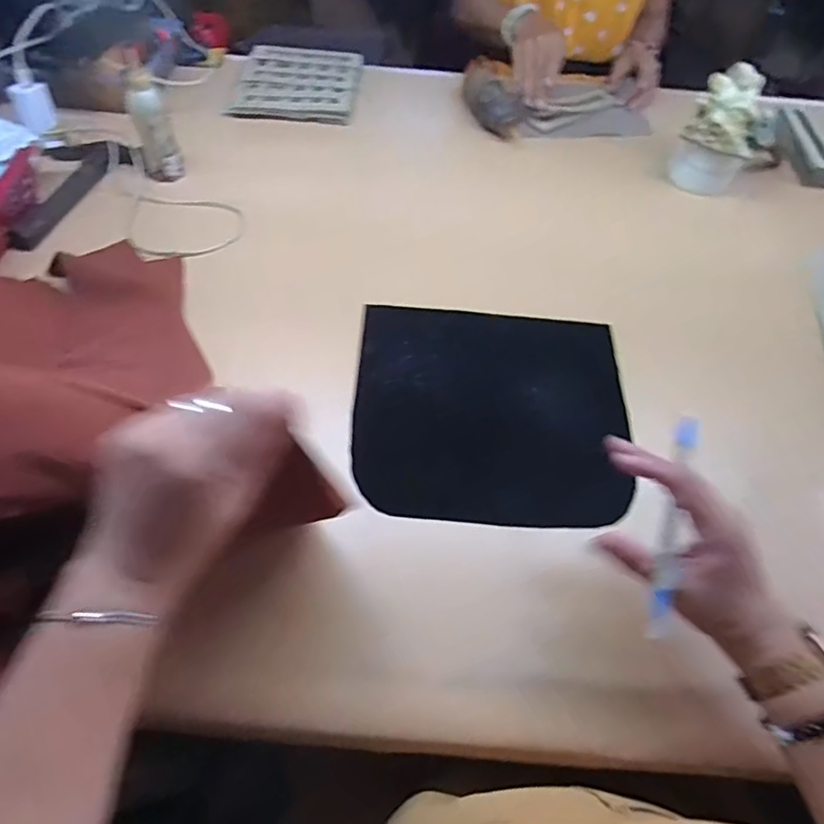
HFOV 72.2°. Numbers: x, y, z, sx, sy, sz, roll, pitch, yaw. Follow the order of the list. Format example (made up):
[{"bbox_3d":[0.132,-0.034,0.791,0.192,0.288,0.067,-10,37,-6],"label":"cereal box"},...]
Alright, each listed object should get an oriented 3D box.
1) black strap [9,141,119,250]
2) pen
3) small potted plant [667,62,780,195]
[{"bbox_3d":[-0.409,-0.260,0.671,0.037,0.015,0.190,16,58,7],"label":"black strap"},{"bbox_3d":[0.174,0.074,0.376,0.016,0.014,0.147,15,76,6],"label":"pen"},{"bbox_3d":[0.402,-0.354,0.732,0.075,0.135,0.097,-16,59,-13],"label":"small potted plant"}]

